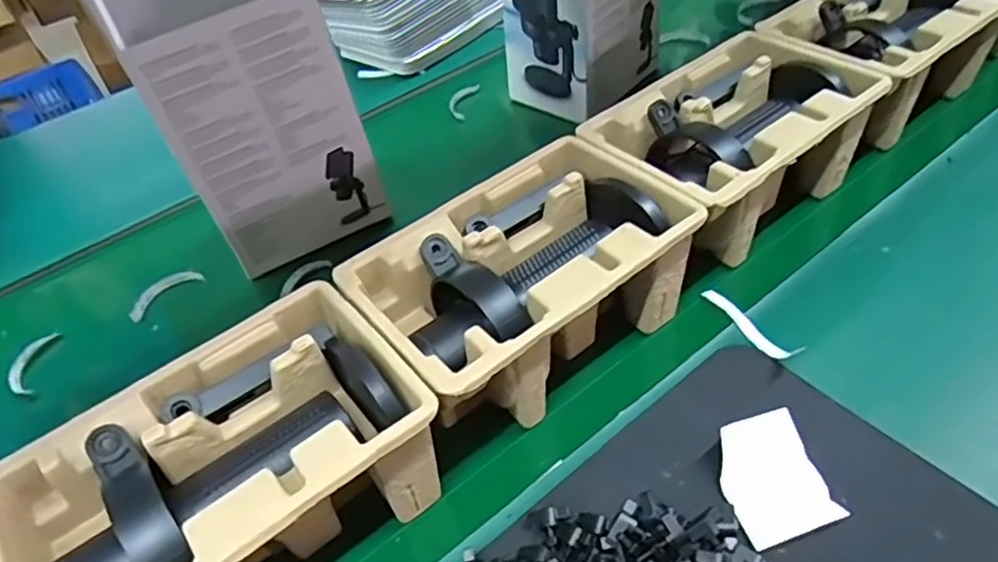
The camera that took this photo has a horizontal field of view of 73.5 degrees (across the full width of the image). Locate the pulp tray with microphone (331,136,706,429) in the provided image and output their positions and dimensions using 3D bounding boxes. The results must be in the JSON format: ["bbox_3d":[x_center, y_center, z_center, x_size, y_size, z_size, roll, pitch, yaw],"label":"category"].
[{"bbox_3d":[0.016,0.005,0.491,0.225,0.106,0.147,-31,49,-24],"label":"pulp tray with microphone"}]

